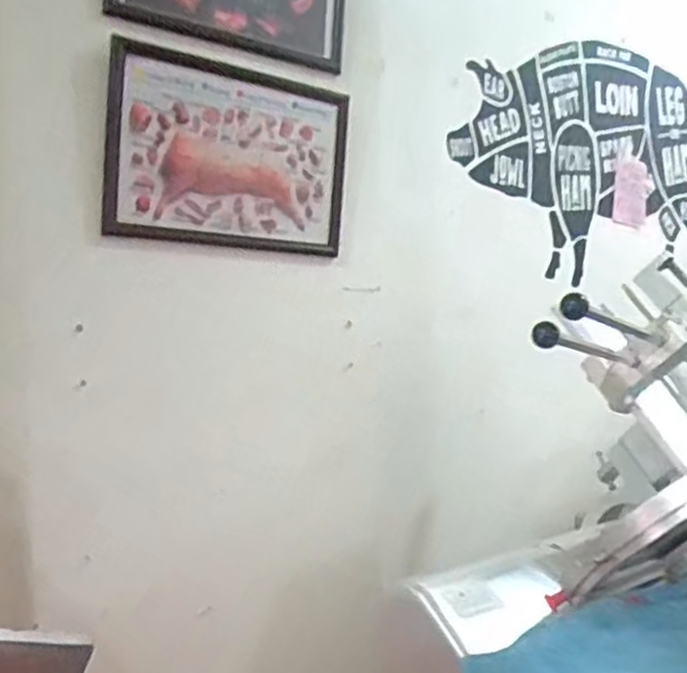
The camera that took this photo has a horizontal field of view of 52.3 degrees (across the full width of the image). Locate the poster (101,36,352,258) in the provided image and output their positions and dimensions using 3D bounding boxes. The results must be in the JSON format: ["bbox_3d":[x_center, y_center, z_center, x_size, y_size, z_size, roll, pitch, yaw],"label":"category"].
[{"bbox_3d":[-0.143,-0.240,0.954,0.355,0.232,0.018,1,12,-36],"label":"poster"}]

